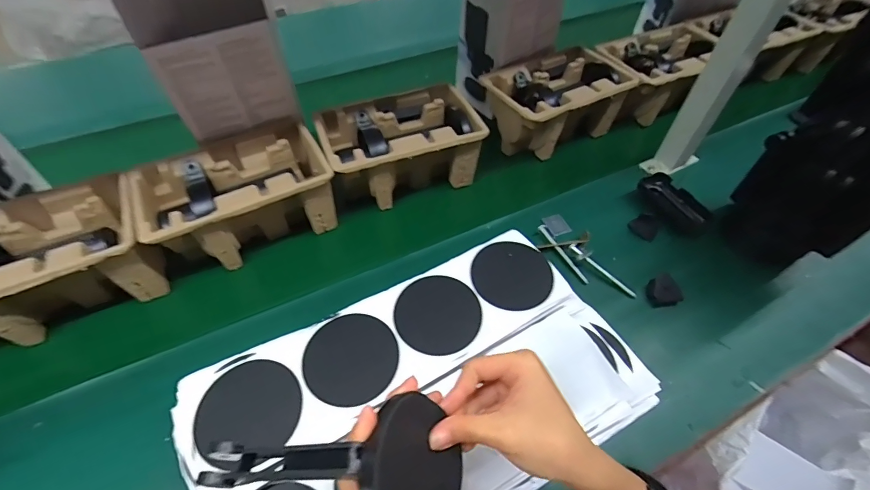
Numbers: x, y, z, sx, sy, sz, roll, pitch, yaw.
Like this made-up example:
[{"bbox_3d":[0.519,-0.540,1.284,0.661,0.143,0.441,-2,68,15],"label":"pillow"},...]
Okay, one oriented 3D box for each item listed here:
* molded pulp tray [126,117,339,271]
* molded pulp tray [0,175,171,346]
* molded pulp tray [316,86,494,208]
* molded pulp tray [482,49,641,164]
[{"bbox_3d":[-0.259,-0.065,0.542,0.224,0.103,0.144,-26,56,-18],"label":"molded pulp tray"},{"bbox_3d":[-0.458,0.022,0.468,0.227,0.102,0.142,-24,55,-17],"label":"molded pulp tray"},{"bbox_3d":[-0.051,-0.144,0.606,0.218,0.103,0.141,-19,54,-14],"label":"molded pulp tray"},{"bbox_3d":[0.194,-0.241,0.672,0.205,0.110,0.161,-30,57,-21],"label":"molded pulp tray"}]

